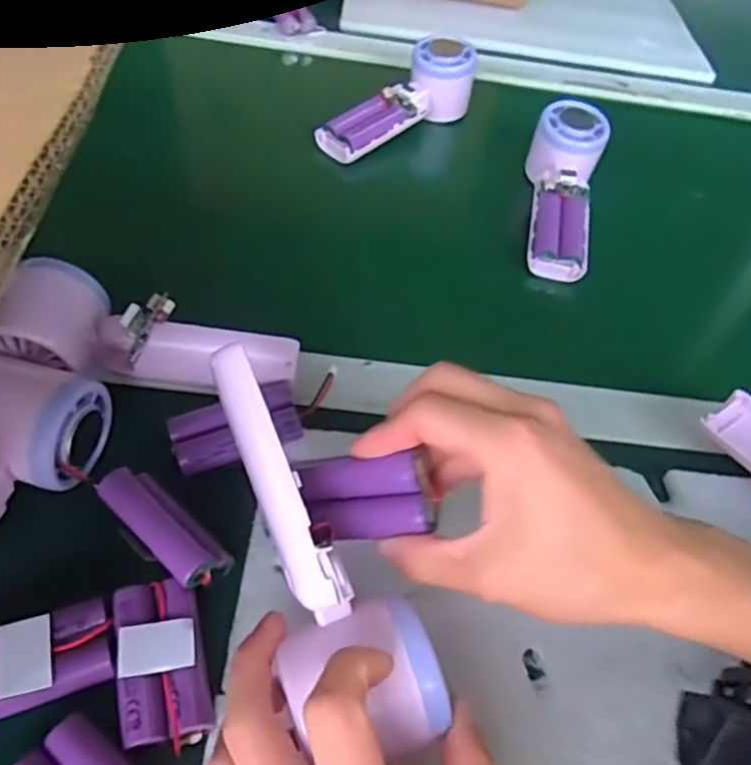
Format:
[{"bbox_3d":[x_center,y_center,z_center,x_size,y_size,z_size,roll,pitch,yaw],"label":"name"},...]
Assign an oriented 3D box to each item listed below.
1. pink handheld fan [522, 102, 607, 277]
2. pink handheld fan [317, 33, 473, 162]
[{"bbox_3d":[0.147,-0.148,0.550,0.051,0.043,0.162,10,67,1],"label":"pink handheld fan"},{"bbox_3d":[0.020,-0.241,0.603,0.159,0.057,0.047,-38,62,-17],"label":"pink handheld fan"}]

